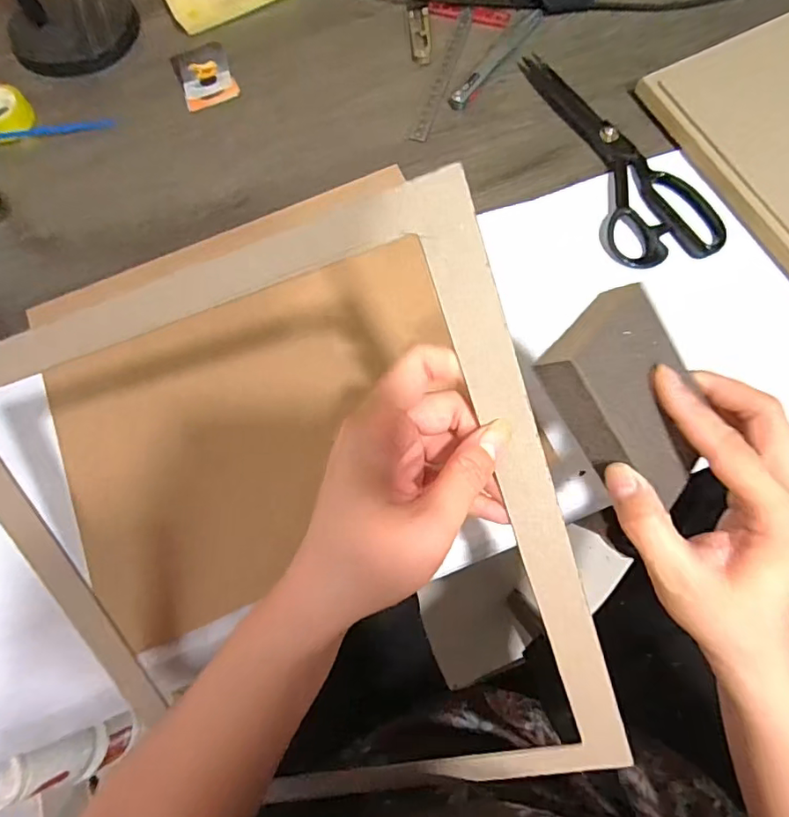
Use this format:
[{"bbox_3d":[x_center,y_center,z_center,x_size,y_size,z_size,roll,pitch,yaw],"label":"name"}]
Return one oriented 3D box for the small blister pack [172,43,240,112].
[{"bbox_3d":[-0.184,-0.323,0.518,0.050,0.004,0.075,-22,74,-4],"label":"small blister pack"}]

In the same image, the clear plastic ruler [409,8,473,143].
[{"bbox_3d":[0.047,-0.315,0.497,0.014,0.004,0.165,17,75,7],"label":"clear plastic ruler"}]

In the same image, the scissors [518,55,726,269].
[{"bbox_3d":[0.194,-0.227,0.459,0.088,0.013,0.236,-17,73,-3],"label":"scissors"}]

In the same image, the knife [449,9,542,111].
[{"bbox_3d":[0.095,-0.330,0.499,0.016,0.005,0.143,35,78,12],"label":"knife"}]

